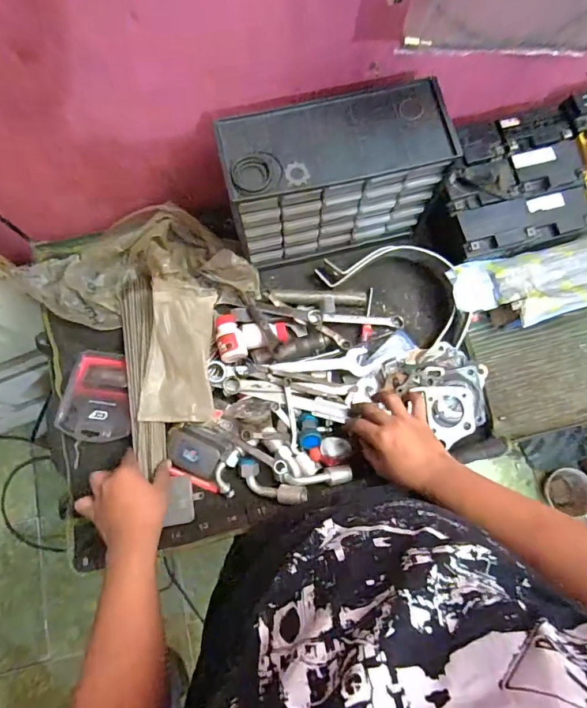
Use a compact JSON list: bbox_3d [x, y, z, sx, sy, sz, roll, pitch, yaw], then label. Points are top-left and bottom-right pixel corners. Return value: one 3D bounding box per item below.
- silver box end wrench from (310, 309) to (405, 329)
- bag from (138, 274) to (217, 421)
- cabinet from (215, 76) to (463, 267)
[{"bbox_3d":[0.104,-0.056,0.705,0.163,0.014,0.021,2,76,-16],"label":"silver box end wrench"},{"bbox_3d":[-0.175,-0.008,0.663,0.105,0.043,0.215,-1,77,-2],"label":"bag"},{"bbox_3d":[0.052,-0.253,0.645,0.285,0.194,0.124,-14,78,-5],"label":"cabinet"}]

